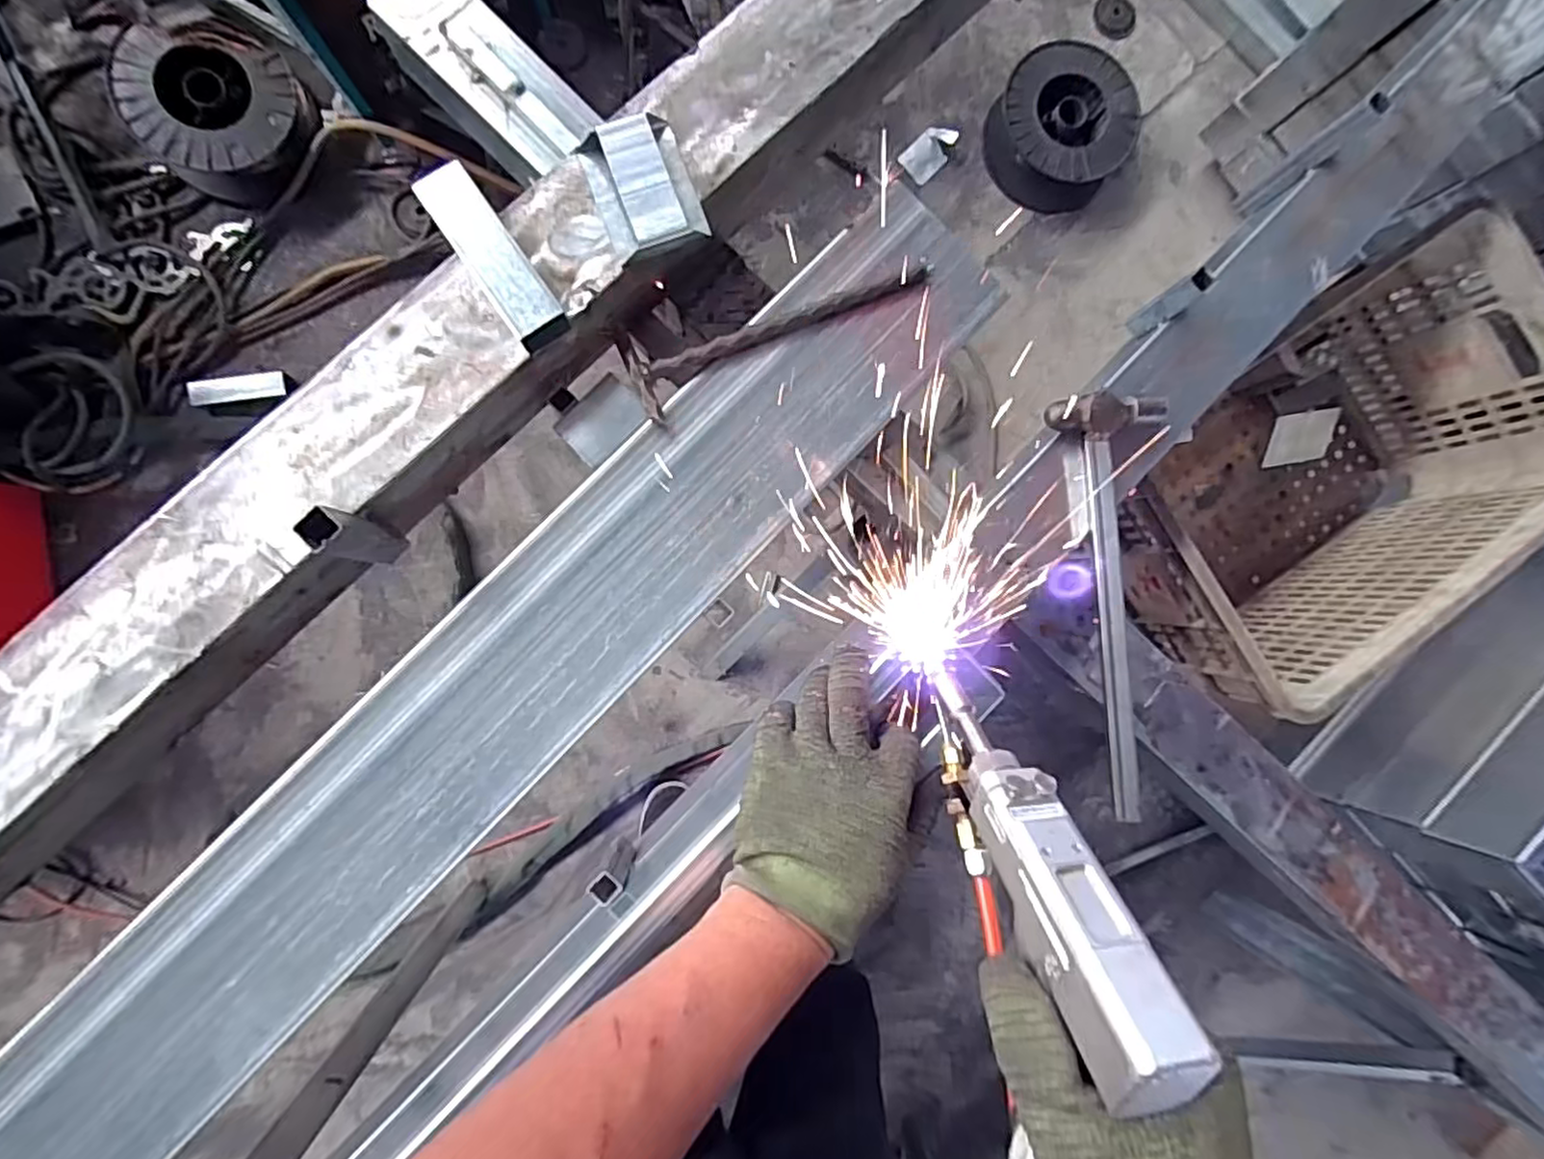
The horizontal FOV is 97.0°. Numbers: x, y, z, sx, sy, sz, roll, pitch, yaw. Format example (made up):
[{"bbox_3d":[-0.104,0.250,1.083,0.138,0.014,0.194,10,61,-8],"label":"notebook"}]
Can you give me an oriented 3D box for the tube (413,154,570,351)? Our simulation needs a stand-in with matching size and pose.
[{"bbox_3d":[-0.205,-0.236,0.509,0.039,0.044,0.130,-35,92,-6],"label":"tube"}]

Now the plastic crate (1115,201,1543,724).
[{"bbox_3d":[0.646,-0.124,0.860,0.522,0.283,0.348,-38,92,-6],"label":"plastic crate"}]

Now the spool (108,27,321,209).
[{"bbox_3d":[-0.896,-0.757,1.107,0.261,0.091,0.220,11,87,-5],"label":"spool"}]

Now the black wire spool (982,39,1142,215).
[{"bbox_3d":[0.552,-0.862,1.301,0.256,0.121,0.251,0,88,-6],"label":"black wire spool"}]

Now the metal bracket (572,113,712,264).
[{"bbox_3d":[-0.099,-0.308,0.530,0.076,0.024,0.099,-21,90,-6],"label":"metal bracket"}]

